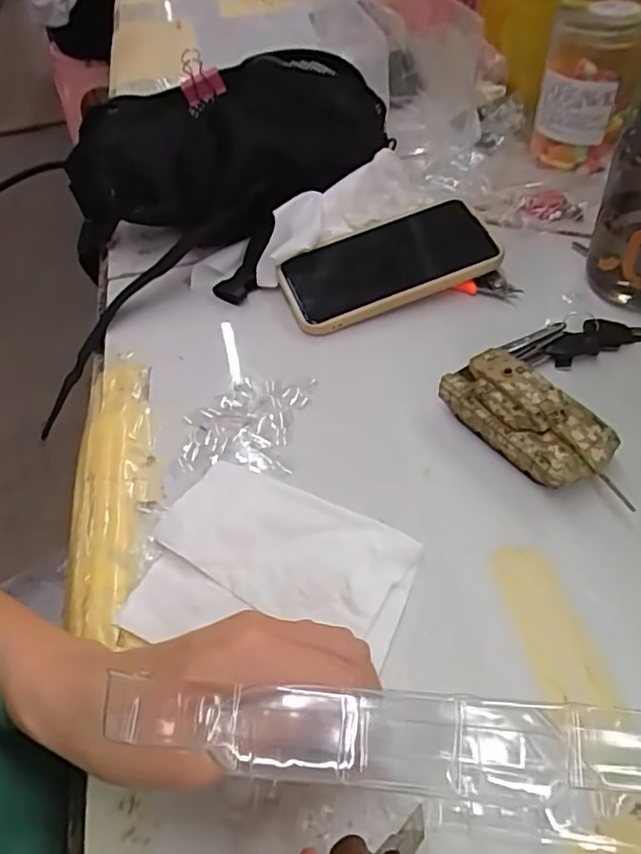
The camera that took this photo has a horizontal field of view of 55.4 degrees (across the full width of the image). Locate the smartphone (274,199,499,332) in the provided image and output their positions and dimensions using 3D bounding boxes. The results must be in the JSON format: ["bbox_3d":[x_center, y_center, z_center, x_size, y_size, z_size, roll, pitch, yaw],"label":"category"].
[{"bbox_3d":[0.050,-0.126,0.463,0.160,0.014,0.083,-21,53,-5],"label":"smartphone"}]

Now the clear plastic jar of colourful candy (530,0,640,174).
[{"bbox_3d":[0.237,-0.296,0.531,0.086,0.115,0.071,9,51,14],"label":"clear plastic jar of colourful candy"}]

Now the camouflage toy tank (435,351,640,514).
[{"bbox_3d":[0.122,-0.003,0.344,0.047,0.037,0.108,-34,54,-22],"label":"camouflage toy tank"}]

